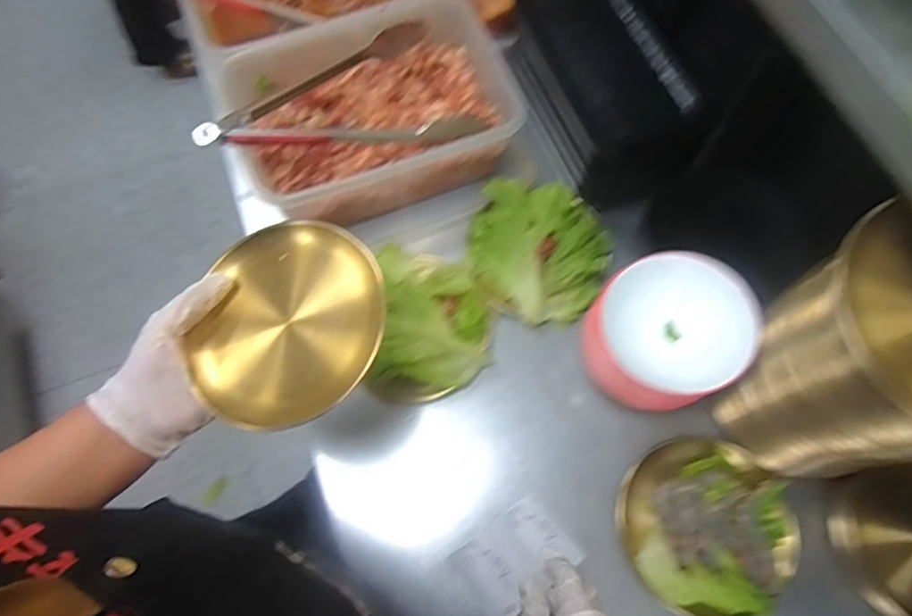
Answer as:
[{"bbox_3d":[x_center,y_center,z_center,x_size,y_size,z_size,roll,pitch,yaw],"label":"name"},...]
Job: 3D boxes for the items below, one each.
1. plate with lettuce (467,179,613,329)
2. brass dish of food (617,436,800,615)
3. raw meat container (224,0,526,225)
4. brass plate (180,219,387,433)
[{"bbox_3d":[0.092,-0.065,0.624,0.161,0.050,0.152,0,69,-1],"label":"plate with lettuce"},{"bbox_3d":[0.248,0.213,0.534,0.160,0.033,0.158,0,69,-1],"label":"brass dish of food"},{"bbox_3d":[-0.092,-0.233,0.652,0.322,0.096,0.218,-20,70,-8],"label":"raw meat container"},{"bbox_3d":[-0.129,0.011,0.424,0.145,0.033,0.164,13,69,5],"label":"brass plate"}]

